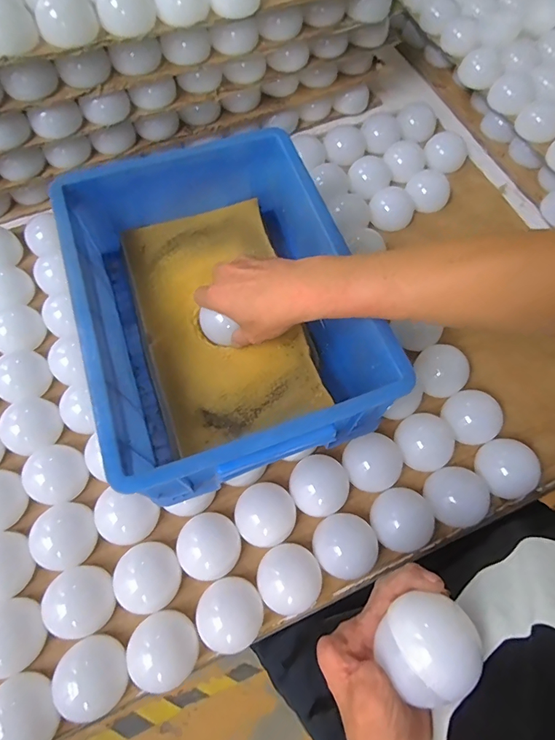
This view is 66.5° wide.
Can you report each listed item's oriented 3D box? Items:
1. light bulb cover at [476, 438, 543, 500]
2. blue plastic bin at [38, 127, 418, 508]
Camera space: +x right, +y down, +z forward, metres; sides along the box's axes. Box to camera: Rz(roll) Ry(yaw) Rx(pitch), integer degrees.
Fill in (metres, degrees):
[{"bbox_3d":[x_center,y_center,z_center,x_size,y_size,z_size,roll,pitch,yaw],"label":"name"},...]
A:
[{"bbox_3d":[0.256,0.113,0.481,0.063,0.035,0.062,-11,68,-6],"label":"light bulb cover"},{"bbox_3d":[-0.058,-0.059,0.453,0.250,0.148,0.334,-17,69,-8],"label":"blue plastic bin"}]

